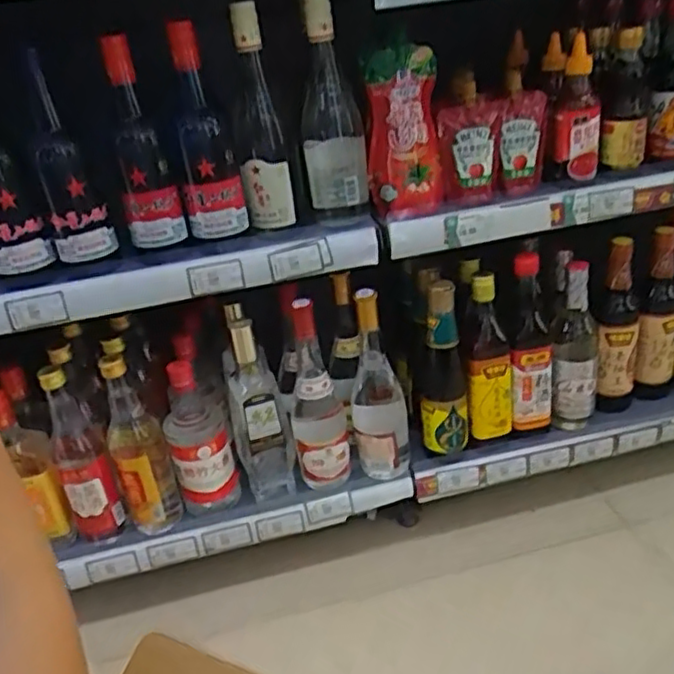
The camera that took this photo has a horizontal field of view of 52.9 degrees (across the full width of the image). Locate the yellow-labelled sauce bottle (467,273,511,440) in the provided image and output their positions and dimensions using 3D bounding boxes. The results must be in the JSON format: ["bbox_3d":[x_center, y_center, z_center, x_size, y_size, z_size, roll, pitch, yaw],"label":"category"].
[{"bbox_3d":[0.203,0.028,0.904,0.054,0.232,0.050,-1,30,13],"label":"yellow-labelled sauce bottle"}]

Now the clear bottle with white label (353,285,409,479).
[{"bbox_3d":[0.050,0.064,0.884,0.071,0.270,0.072,-5,30,5],"label":"clear bottle with white label"}]

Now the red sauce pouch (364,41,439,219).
[{"bbox_3d":[0.077,-0.241,0.799,0.084,0.181,0.043,-3,30,10],"label":"red sauce pouch"}]

